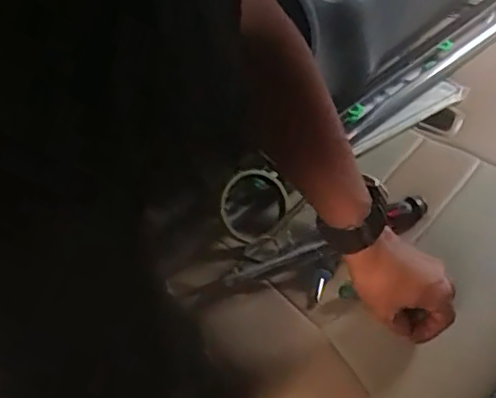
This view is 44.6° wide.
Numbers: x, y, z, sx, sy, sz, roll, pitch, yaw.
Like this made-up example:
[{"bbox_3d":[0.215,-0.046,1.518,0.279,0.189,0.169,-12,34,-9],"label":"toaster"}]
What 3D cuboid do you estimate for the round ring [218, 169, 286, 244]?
[{"bbox_3d":[0.008,0.006,0.719,0.086,0.025,0.078,-35,92,-11],"label":"round ring"}]

